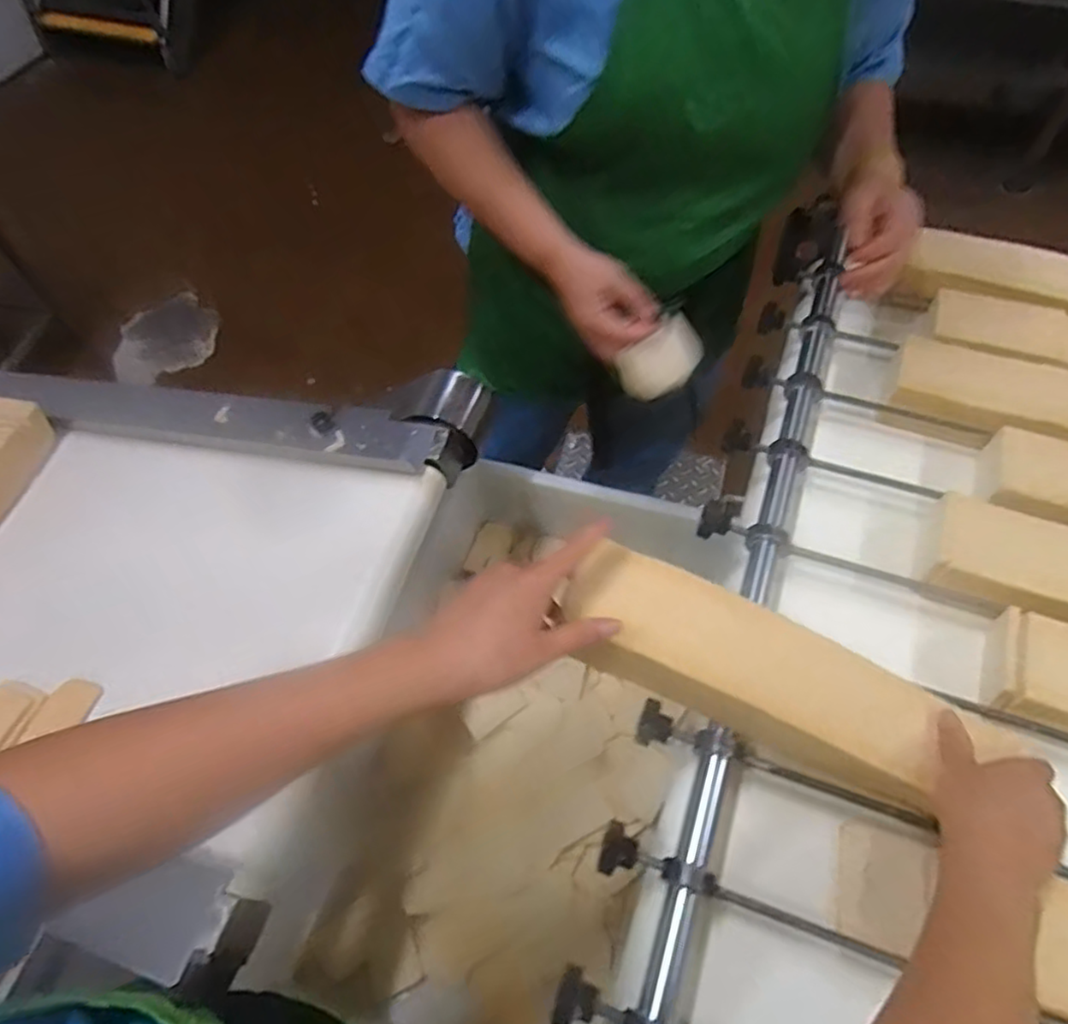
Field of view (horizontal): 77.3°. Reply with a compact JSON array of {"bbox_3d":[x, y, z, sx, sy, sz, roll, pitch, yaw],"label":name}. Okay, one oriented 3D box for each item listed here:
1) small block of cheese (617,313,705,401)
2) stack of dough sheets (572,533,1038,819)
[{"bbox_3d":[0.141,-0.164,0.736,0.098,0.068,0.013,-36,26,-4],"label":"small block of cheese"},{"bbox_3d":[0.159,0.113,0.470,0.275,0.051,0.084,25,63,4],"label":"stack of dough sheets"}]

